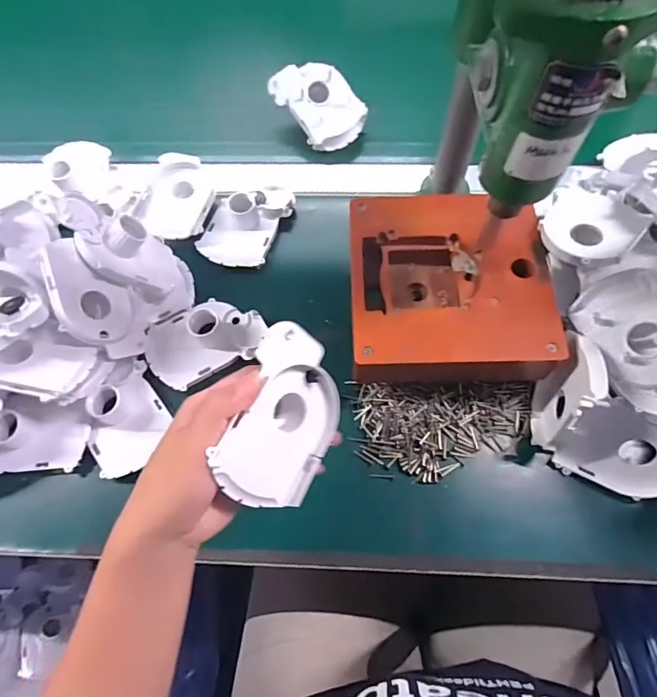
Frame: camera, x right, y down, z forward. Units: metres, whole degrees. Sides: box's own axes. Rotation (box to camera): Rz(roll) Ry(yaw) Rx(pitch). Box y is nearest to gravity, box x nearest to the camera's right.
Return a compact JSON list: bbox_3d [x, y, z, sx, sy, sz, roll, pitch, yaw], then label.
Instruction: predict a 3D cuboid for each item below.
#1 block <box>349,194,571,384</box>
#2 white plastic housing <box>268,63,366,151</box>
[{"bbox_3d":[0.094,-0.046,0.380,0.148,0.061,0.155,-3,67,1],"label":"block"},{"bbox_3d":[-0.013,-0.264,0.499,0.066,0.051,0.090,-36,70,-13],"label":"white plastic housing"}]

